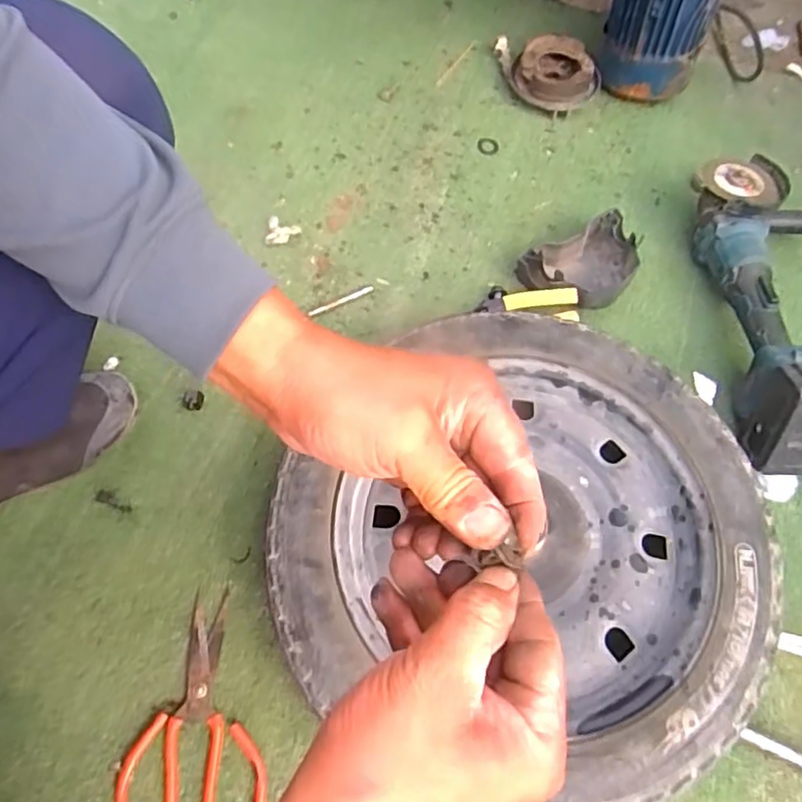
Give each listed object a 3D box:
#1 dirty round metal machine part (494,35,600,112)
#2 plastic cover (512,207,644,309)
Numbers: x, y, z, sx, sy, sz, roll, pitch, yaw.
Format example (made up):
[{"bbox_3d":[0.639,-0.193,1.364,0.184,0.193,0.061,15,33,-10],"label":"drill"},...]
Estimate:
[{"bbox_3d":[0.203,-0.468,0.891,0.158,0.049,0.110,17,65,5],"label":"dirty round metal machine part"},{"bbox_3d":[0.218,-0.156,0.736,0.138,0.049,0.097,-28,70,-15],"label":"plastic cover"}]

